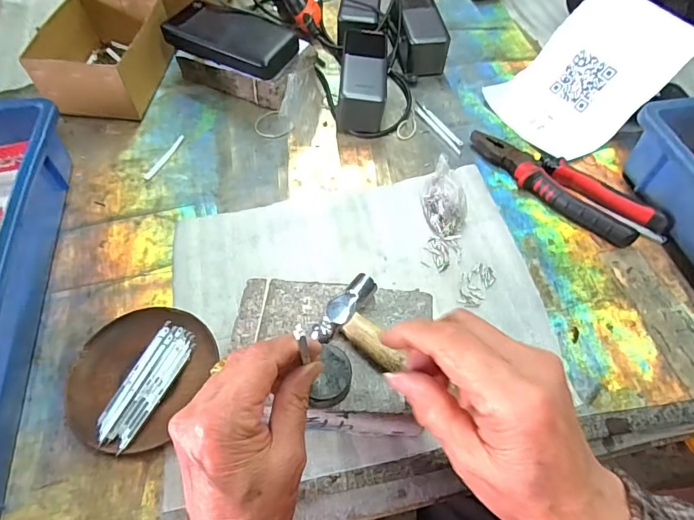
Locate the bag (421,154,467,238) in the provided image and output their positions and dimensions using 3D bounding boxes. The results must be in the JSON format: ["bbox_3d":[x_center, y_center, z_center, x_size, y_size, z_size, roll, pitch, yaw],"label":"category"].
[{"bbox_3d":[0.102,-0.067,0.462,0.040,0.034,0.077,-1,57,-4],"label":"bag"}]

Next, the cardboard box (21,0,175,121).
[{"bbox_3d":[-0.293,-0.251,0.545,0.119,0.069,0.167,7,57,2],"label":"cardboard box"}]

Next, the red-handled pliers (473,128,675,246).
[{"bbox_3d":[0.230,-0.082,0.485,0.211,0.023,0.056,38,63,20],"label":"red-handled pliers"}]

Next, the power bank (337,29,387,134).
[{"bbox_3d":[0.019,-0.217,0.540,0.053,0.057,0.136,4,57,-1],"label":"power bank"}]

